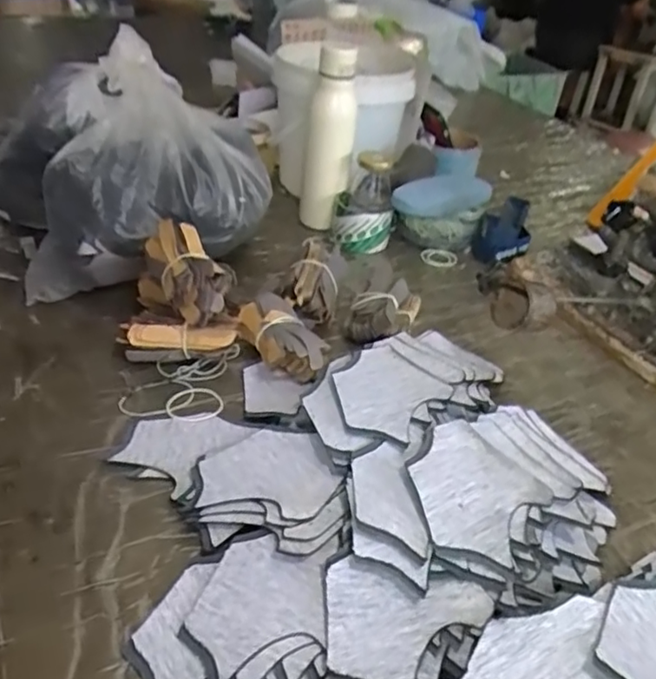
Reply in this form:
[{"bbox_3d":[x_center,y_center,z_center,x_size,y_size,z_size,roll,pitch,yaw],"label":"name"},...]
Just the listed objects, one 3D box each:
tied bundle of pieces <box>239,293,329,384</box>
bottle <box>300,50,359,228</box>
[{"bbox_3d":[-0.047,-0.001,0.623,0.069,0.044,0.119,-11,39,-22],"label":"tied bundle of pieces"},{"bbox_3d":[0.001,-0.278,0.853,0.063,0.246,0.058,1,36,-6],"label":"bottle"}]

